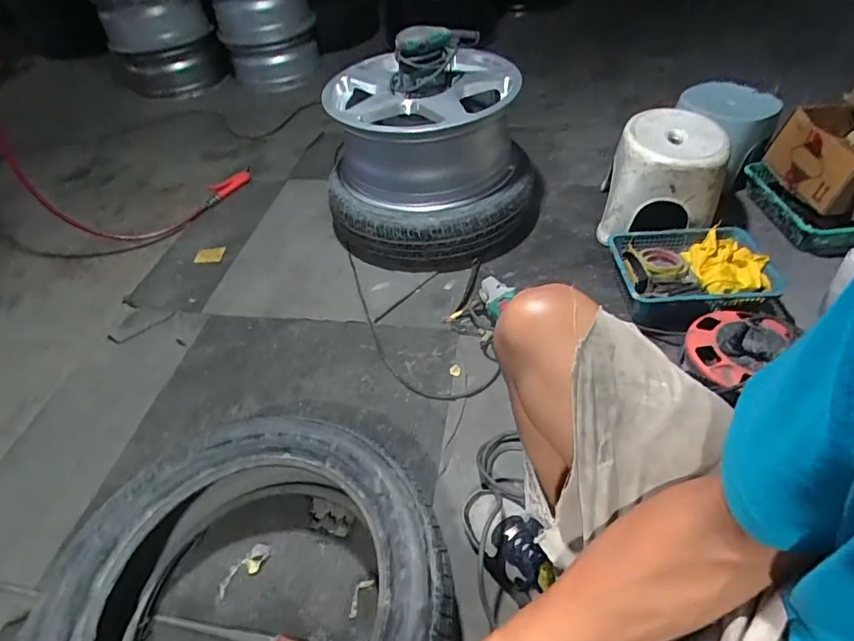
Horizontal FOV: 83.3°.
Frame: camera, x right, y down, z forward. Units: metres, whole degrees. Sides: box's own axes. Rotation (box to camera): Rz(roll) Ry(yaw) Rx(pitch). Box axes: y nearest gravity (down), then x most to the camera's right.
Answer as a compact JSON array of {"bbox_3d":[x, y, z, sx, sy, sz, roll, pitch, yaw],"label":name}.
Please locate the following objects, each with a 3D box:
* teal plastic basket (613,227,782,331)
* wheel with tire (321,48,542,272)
[{"bbox_3d":[0.557,-0.085,1.024,0.305,0.084,0.257,1,46,7],"label":"teal plastic basket"},{"bbox_3d":[-0.005,-0.407,1.224,0.484,0.351,0.445,-3,46,3],"label":"wheel with tire"}]

